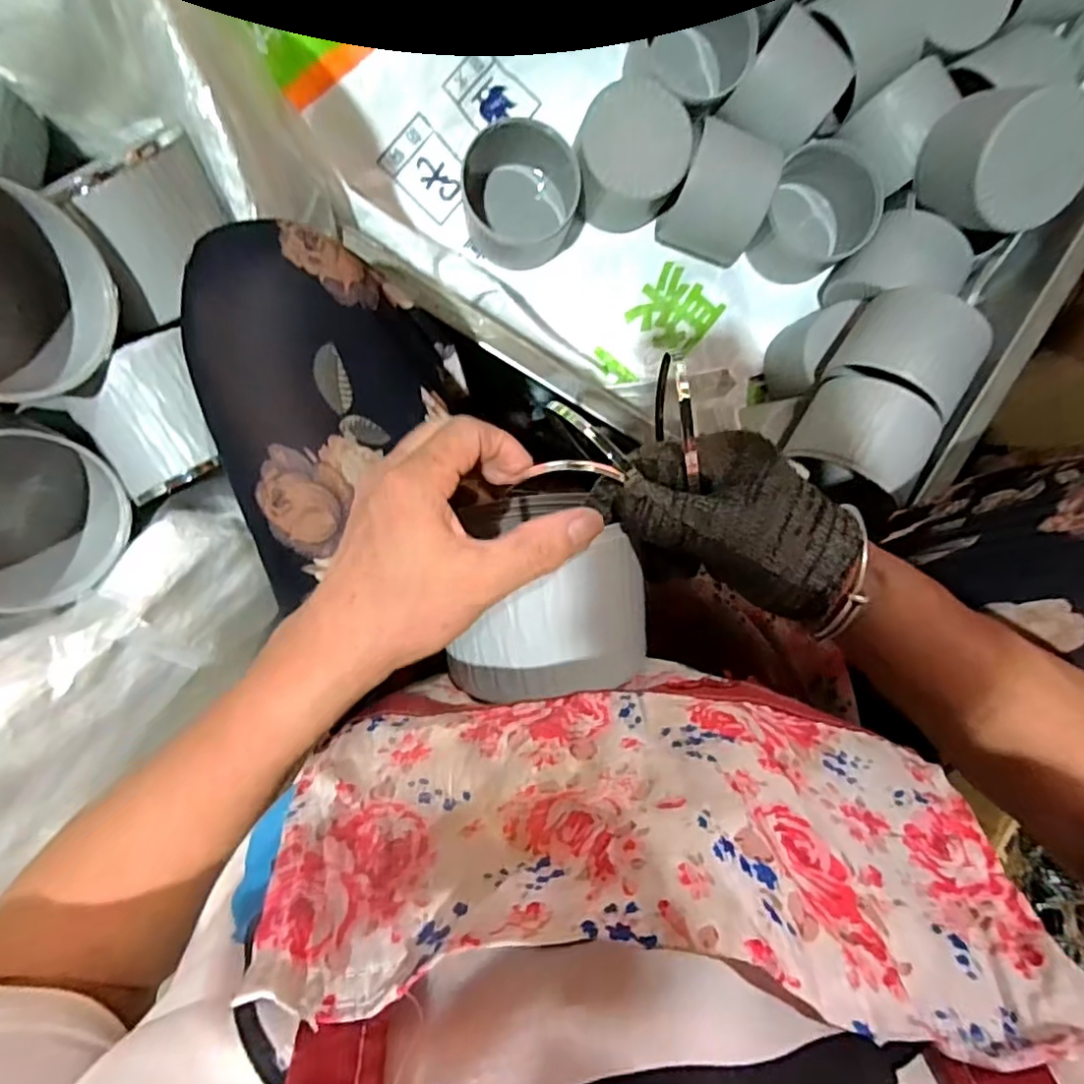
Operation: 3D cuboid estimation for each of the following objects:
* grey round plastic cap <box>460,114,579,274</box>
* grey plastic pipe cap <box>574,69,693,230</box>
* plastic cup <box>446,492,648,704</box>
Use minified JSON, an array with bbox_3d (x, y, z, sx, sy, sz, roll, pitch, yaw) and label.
[{"bbox_3d":[-0.019,-0.322,0.596,0.104,0.086,0.095,-1,96,-6],"label":"grey round plastic cap"},{"bbox_3d":[0.081,-0.363,0.608,0.104,0.082,0.111,28,93,-8],"label":"grey plastic pipe cap"},{"bbox_3d":[-0.001,0.023,0.324,0.092,0.100,0.087,-1,96,-6],"label":"plastic cup"}]

